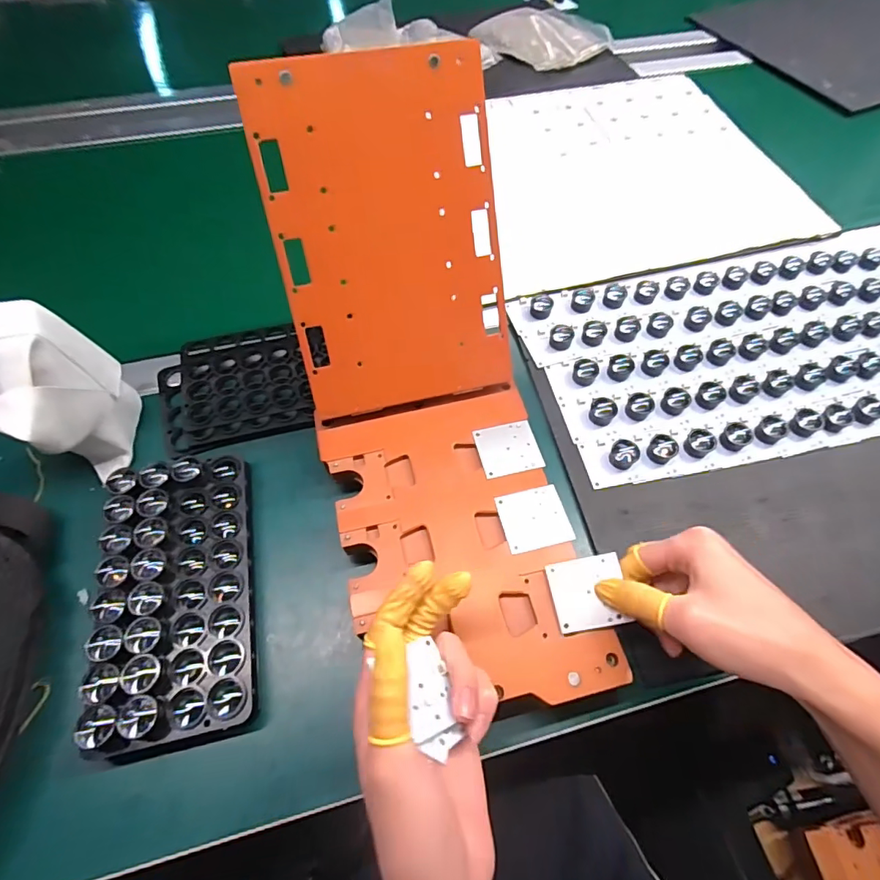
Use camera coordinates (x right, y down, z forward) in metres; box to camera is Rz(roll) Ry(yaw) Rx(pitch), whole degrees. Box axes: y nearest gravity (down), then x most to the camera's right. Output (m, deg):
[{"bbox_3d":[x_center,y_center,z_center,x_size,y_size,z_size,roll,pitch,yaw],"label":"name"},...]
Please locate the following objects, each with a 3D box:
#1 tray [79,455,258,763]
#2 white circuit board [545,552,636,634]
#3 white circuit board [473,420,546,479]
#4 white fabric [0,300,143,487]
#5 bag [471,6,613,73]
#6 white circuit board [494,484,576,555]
[{"bbox_3d":[-0.183,0.103,0.346,0.098,0.030,0.194,-10,60,-6],"label":"tray"},{"bbox_3d":[0.098,0.101,0.327,0.046,0.004,0.045,-13,66,7],"label":"white circuit board"},{"bbox_3d":[0.054,0.007,0.390,0.046,0.004,0.045,-11,58,-6],"label":"white circuit board"},{"bbox_3d":[-0.291,-0.032,0.375,0.068,0.120,0.102,0,60,-1],"label":"white fabric"},{"bbox_3d":[0.160,-0.649,0.790,0.169,0.037,0.181,-38,67,-20],"label":"bag"},{"bbox_3d":[0.069,0.057,0.361,0.047,0.006,0.044,-12,60,-7],"label":"white circuit board"}]

